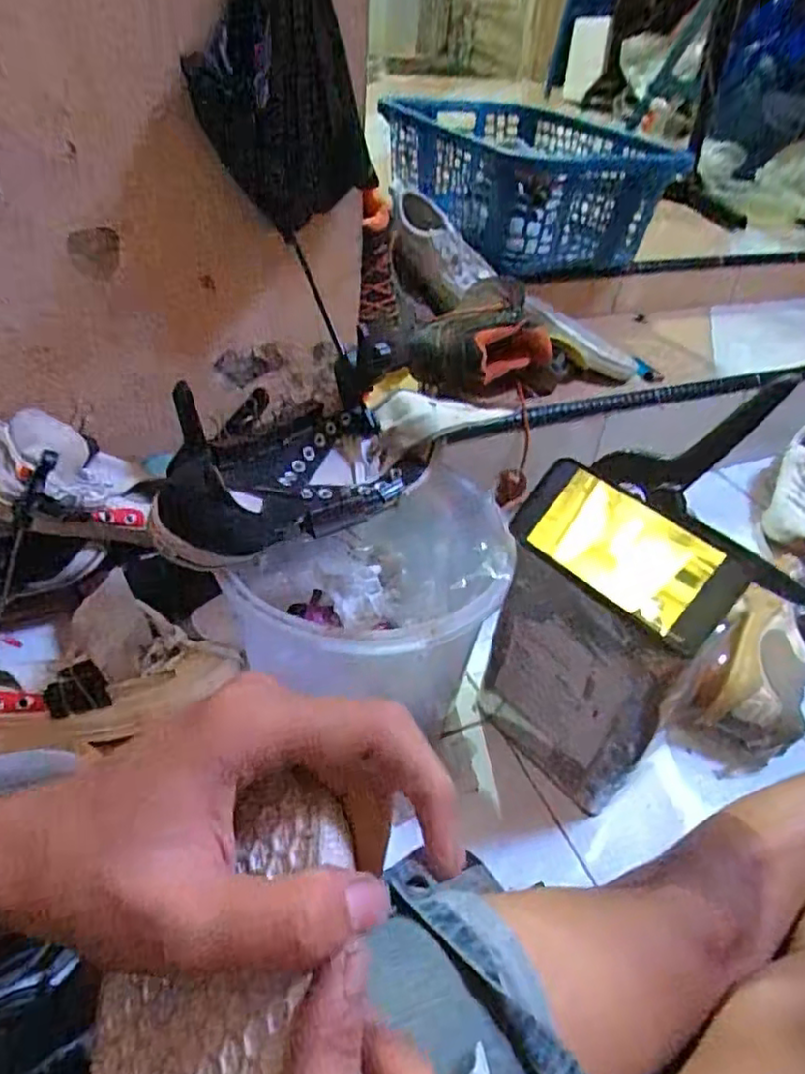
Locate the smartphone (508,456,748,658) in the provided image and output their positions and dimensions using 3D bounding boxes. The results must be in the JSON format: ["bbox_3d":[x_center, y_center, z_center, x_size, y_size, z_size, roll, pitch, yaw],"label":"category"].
[{"bbox_3d":[0.165,0.010,0.479,0.164,0.009,0.077,39,92,29],"label":"smartphone"}]

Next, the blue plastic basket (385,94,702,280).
[{"bbox_3d":[0.189,-0.645,1.165,0.359,0.177,0.521,-8,42,-15],"label":"blue plastic basket"}]

